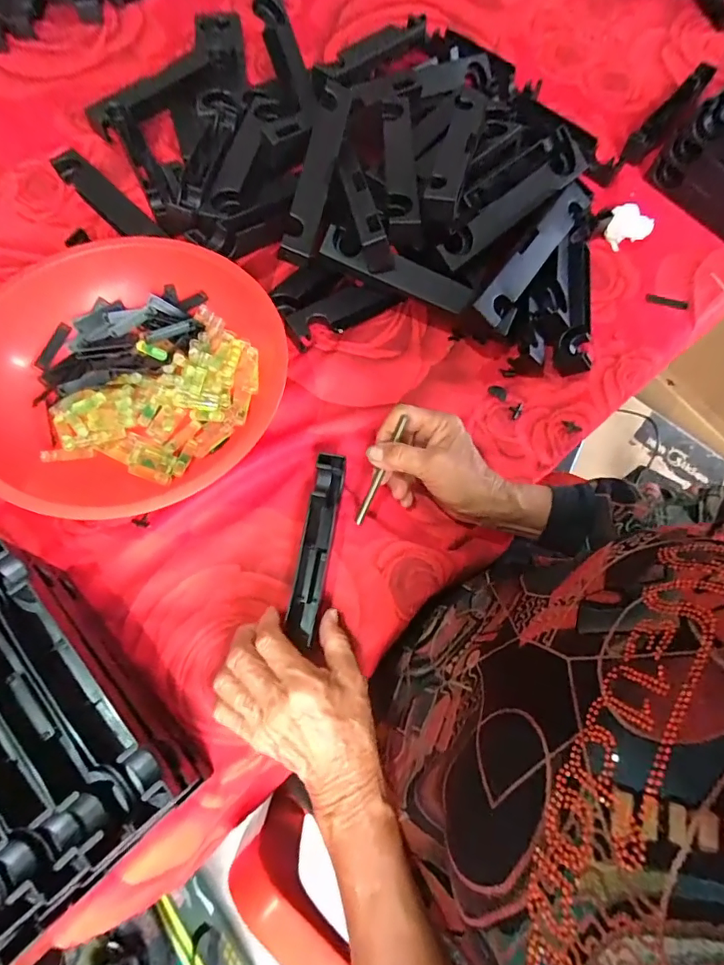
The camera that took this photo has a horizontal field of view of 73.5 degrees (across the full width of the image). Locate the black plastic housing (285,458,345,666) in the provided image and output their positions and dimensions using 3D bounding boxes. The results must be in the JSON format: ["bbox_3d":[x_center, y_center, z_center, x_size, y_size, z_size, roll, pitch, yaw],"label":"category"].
[{"bbox_3d":[-0.038,0.053,0.400,0.023,0.021,0.154,10,78,1],"label":"black plastic housing"}]

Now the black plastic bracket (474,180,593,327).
[{"bbox_3d":[0.171,-0.229,0.468,0.026,0.021,0.198,34,72,10],"label":"black plastic bracket"}]

